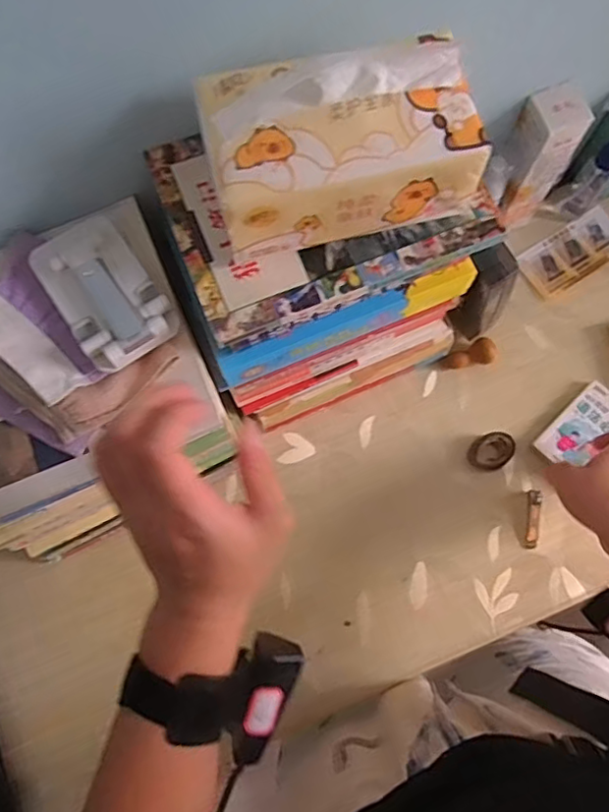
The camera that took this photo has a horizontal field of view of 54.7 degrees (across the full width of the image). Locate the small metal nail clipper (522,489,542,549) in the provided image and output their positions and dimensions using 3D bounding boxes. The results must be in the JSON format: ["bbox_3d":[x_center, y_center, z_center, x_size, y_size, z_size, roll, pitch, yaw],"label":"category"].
[{"bbox_3d":[0.236,0.117,0.608,0.015,0.006,0.058,6,78,3],"label":"small metal nail clipper"}]

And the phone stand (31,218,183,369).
[{"bbox_3d":[-0.135,-0.076,0.397,0.063,0.021,0.098,-35,79,-6],"label":"phone stand"}]

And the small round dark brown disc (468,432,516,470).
[{"bbox_3d":[0.198,0.047,0.620,0.050,0.010,0.037,-25,79,-4],"label":"small round dark brown disc"}]

